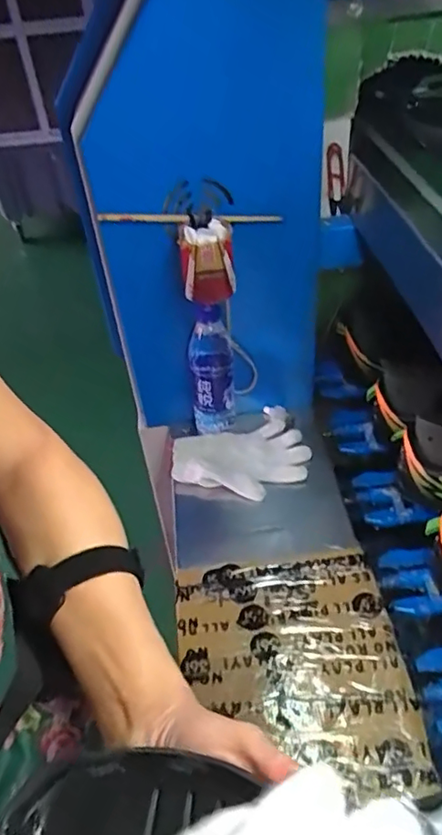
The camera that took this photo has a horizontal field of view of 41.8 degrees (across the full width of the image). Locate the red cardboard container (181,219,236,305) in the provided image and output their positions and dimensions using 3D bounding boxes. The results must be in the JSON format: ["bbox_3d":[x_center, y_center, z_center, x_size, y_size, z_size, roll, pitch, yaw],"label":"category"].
[{"bbox_3d":[-0.016,-0.188,0.716,0.066,0.088,0.050,-12,42,-7],"label":"red cardboard container"}]

